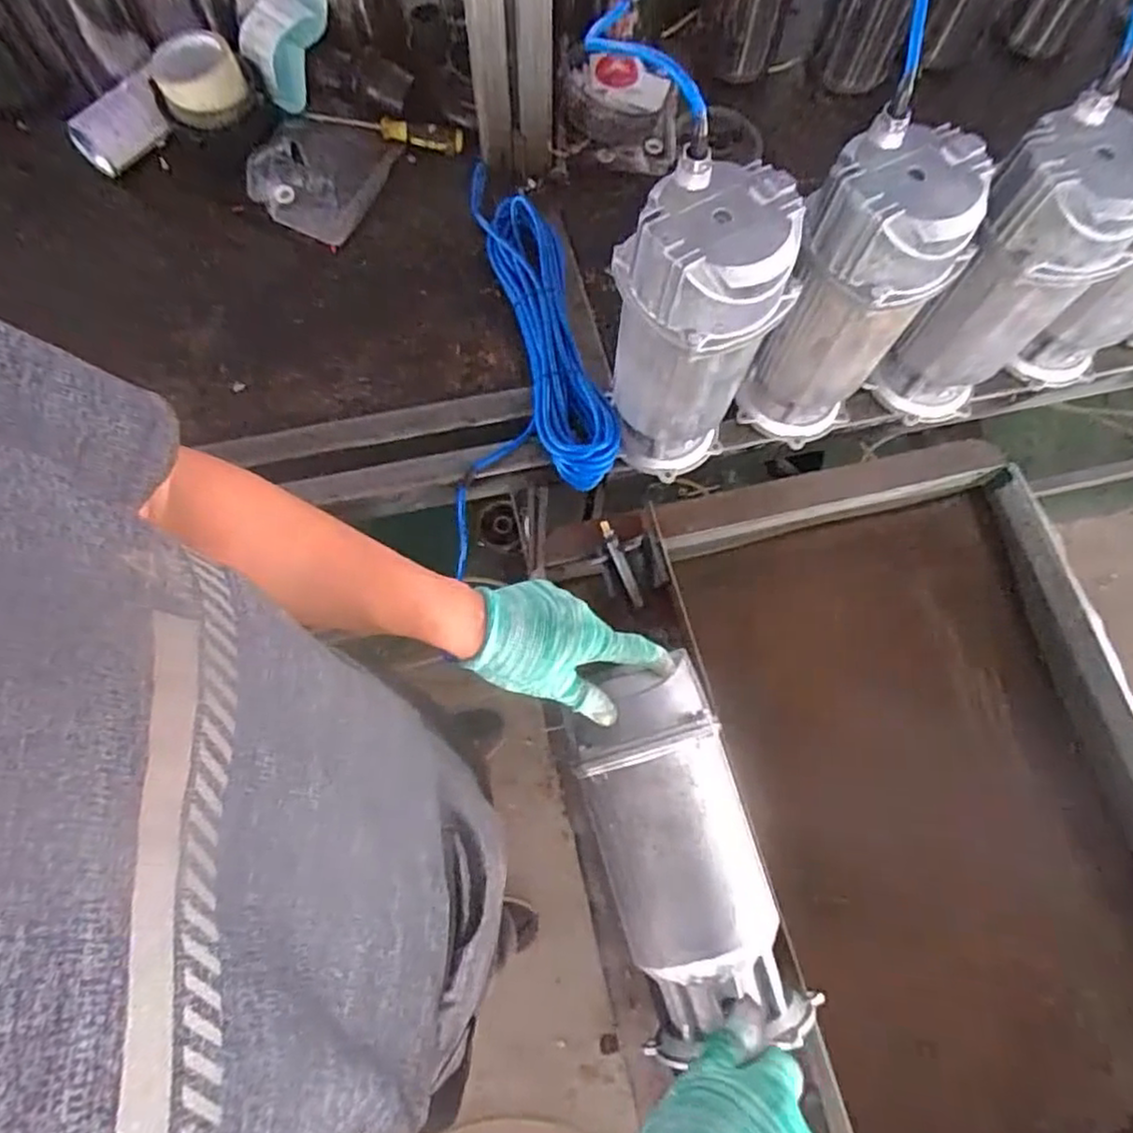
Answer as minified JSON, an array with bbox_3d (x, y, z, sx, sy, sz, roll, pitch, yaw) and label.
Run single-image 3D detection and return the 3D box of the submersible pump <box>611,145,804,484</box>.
[{"bbox_3d":[0.109,-0.204,0.625,0.123,0.293,0.121,-24,73,-10],"label":"submersible pump"}]

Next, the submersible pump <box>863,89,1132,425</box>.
[{"bbox_3d":[0.416,-0.266,0.656,0.127,0.288,0.126,38,74,11],"label":"submersible pump"}]

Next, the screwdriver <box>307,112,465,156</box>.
[{"bbox_3d":[-0.230,-0.567,0.877,0.191,0.033,0.028,6,71,1],"label":"screwdriver"}]

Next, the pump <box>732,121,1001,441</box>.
[{"bbox_3d":[0.257,-0.241,0.641,0.133,0.288,0.135,28,72,8],"label":"pump"}]

